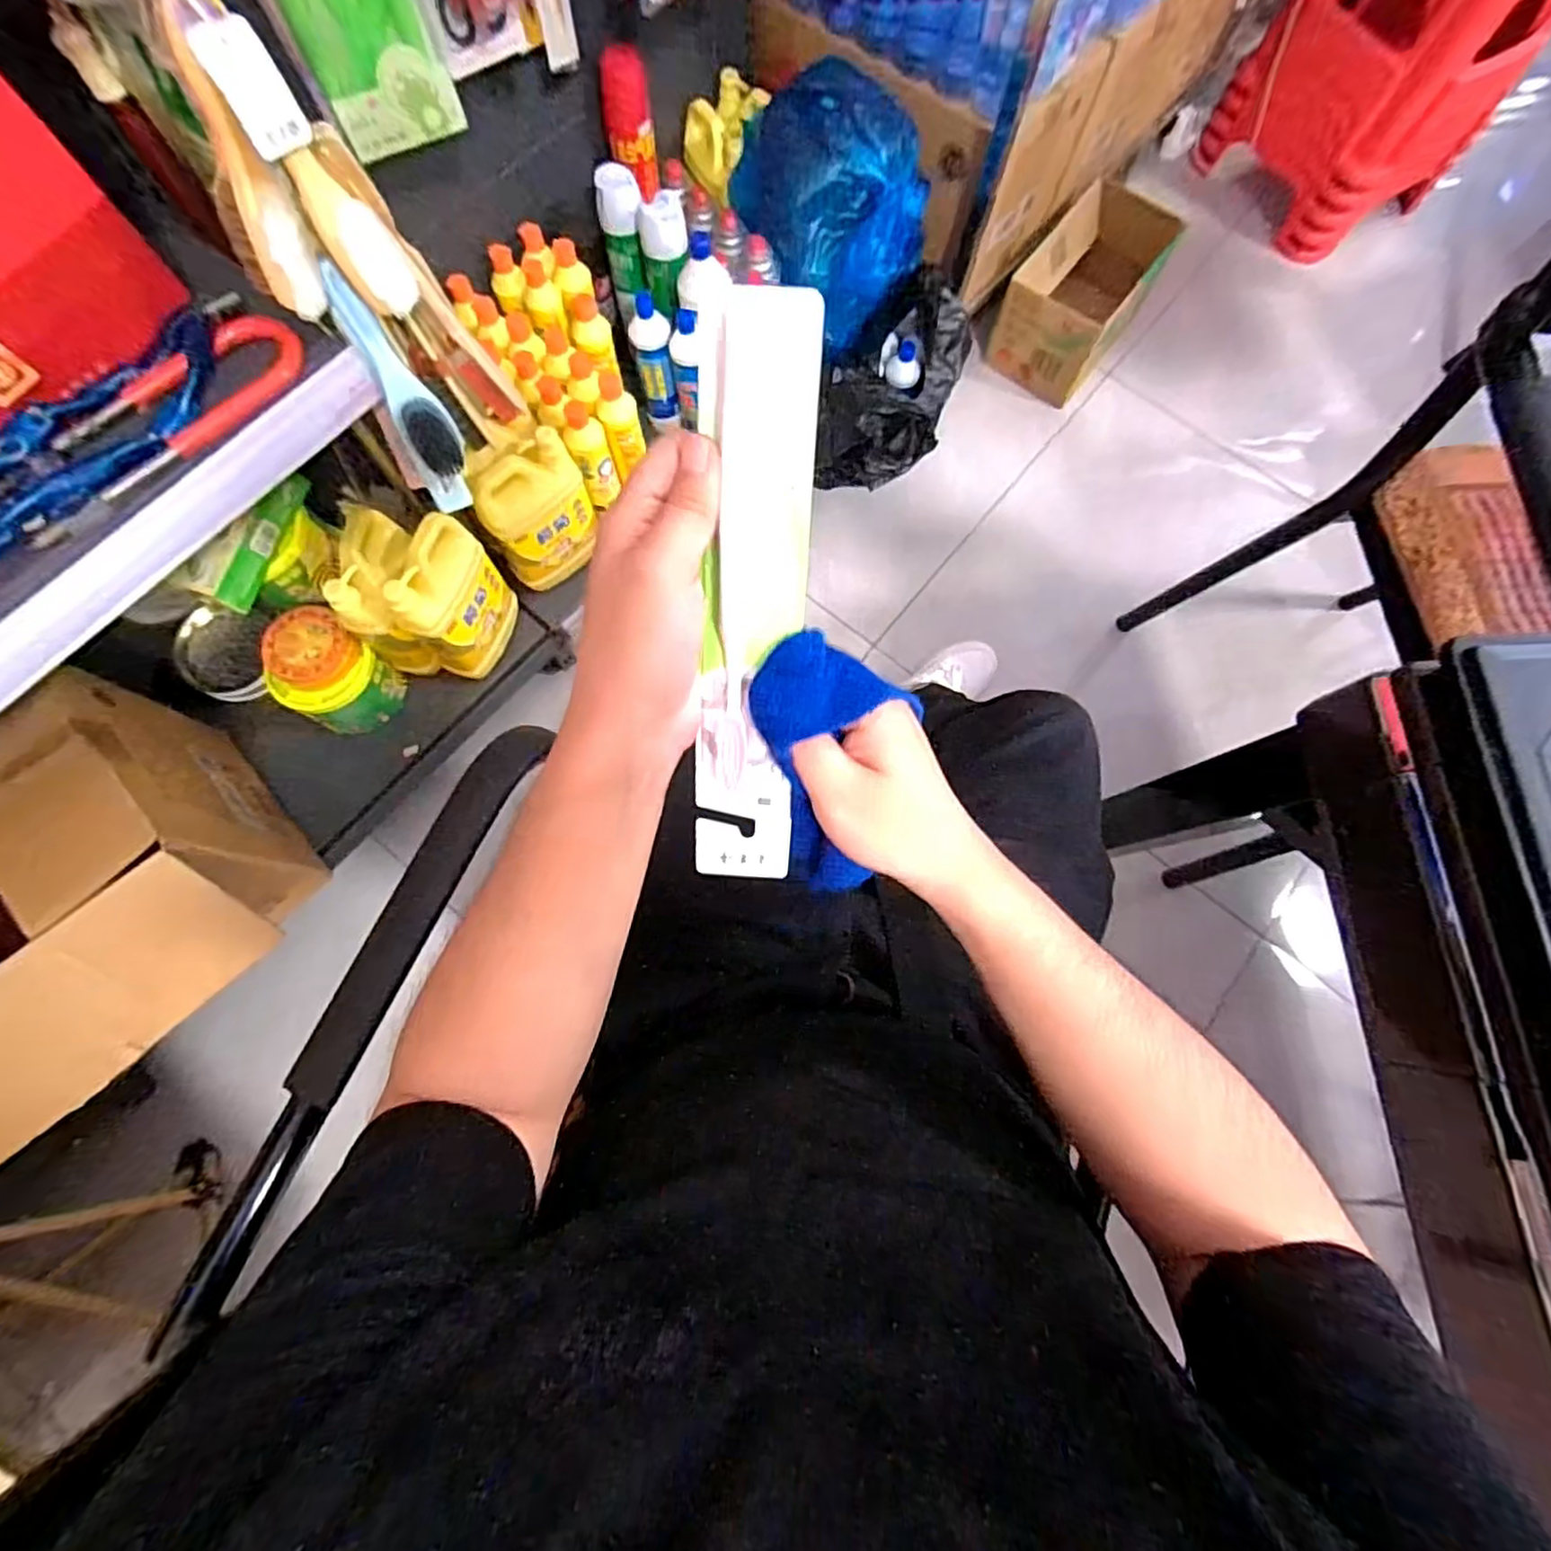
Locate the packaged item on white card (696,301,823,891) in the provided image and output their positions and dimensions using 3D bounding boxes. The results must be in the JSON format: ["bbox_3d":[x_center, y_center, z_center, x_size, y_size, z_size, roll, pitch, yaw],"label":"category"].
[{"bbox_3d":[-0.011,-0.062,0.283,0.044,0.015,0.239,4,112,0],"label":"packaged item on white card"}]

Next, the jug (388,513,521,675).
[{"bbox_3d":[-0.424,-0.232,0.891,0.068,0.191,0.141,25,76,5],"label":"jug"}]

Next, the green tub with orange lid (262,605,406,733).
[{"bbox_3d":[-0.621,-0.143,0.931,0.119,0.150,0.127,0,75,-1],"label":"green tub with orange lid"}]

